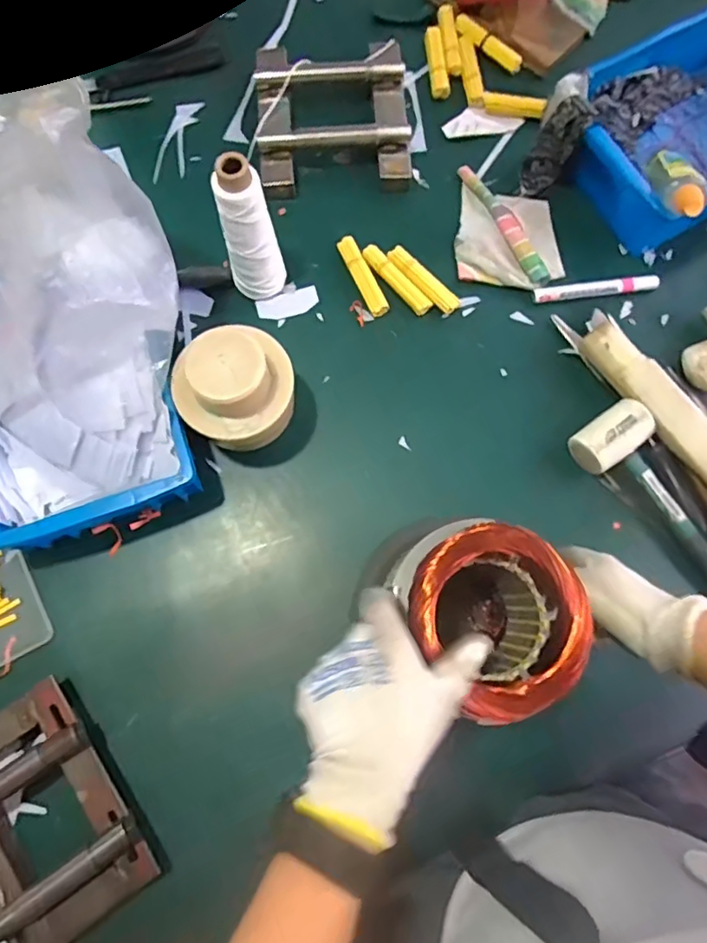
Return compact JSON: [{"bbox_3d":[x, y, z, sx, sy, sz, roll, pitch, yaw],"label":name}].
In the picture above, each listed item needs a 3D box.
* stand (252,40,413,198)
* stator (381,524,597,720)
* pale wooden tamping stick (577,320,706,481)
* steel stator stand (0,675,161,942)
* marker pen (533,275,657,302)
[{"bbox_3d":[-0.026,-0.430,0.690,0.181,0.042,0.192,-3,77,-1],"label":"stand"},{"bbox_3d":[0.106,0.116,0.468,0.116,0.124,0.144,-26,77,-6],"label":"stator"},{"bbox_3d":[0.349,-0.014,0.573,0.038,0.047,0.333,-34,78,-8],"label":"pale wooden tamping stick"},{"bbox_3d":[-0.276,0.305,0.501,0.143,0.041,0.197,-35,79,-8],"label":"steel stator stand"},{"bbox_3d":[0.271,-0.207,0.645,0.138,0.013,0.019,-6,76,-1],"label":"marker pen"}]

